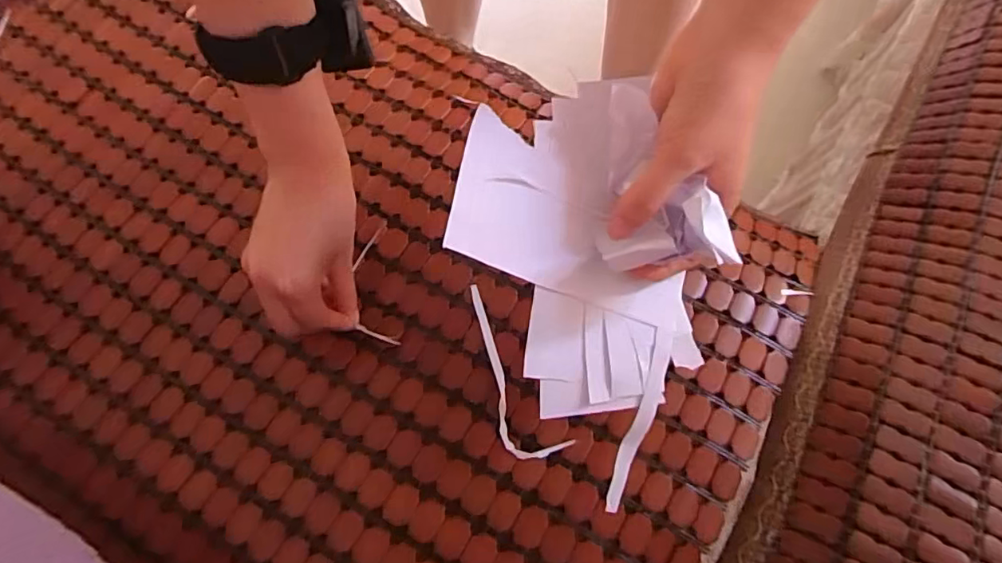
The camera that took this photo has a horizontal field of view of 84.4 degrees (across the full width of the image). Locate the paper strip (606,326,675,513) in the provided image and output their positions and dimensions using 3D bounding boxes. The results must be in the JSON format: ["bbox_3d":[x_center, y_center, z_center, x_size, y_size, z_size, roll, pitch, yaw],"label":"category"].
[{"bbox_3d":[0.076,0.076,0.303,0.013,0.008,0.103,18,92,8],"label":"paper strip"}]

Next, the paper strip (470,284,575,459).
[{"bbox_3d":[0.005,0.056,0.364,0.036,0.004,0.121,-19,72,-5],"label":"paper strip"}]

